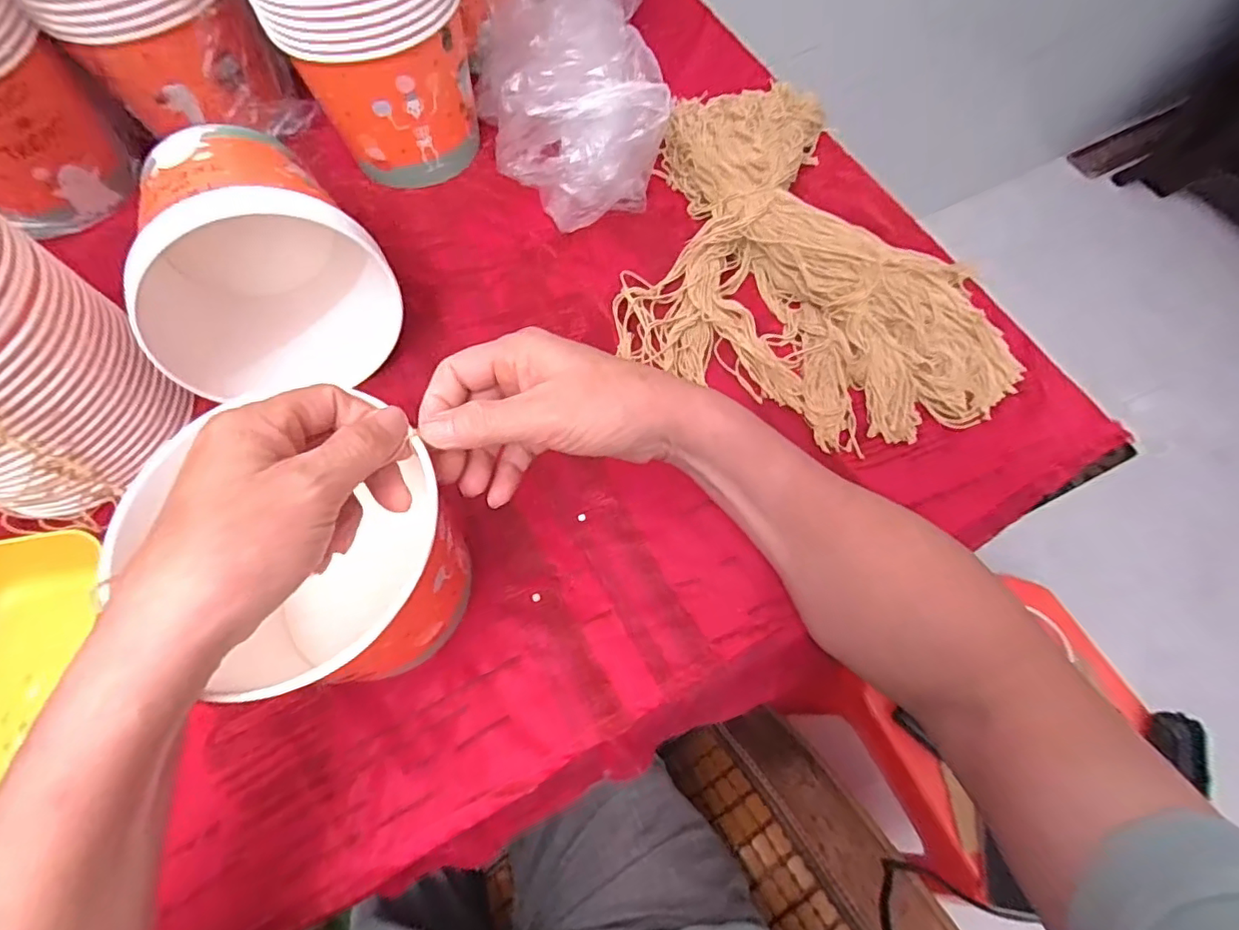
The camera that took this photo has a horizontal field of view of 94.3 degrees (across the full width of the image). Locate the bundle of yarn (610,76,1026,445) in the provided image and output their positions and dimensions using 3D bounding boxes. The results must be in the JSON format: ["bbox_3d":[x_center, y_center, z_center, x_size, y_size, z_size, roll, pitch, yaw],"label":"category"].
[{"bbox_3d":[0.170,-0.190,0.500,0.312,0.044,0.359,8,66,6],"label":"bundle of yarn"}]

